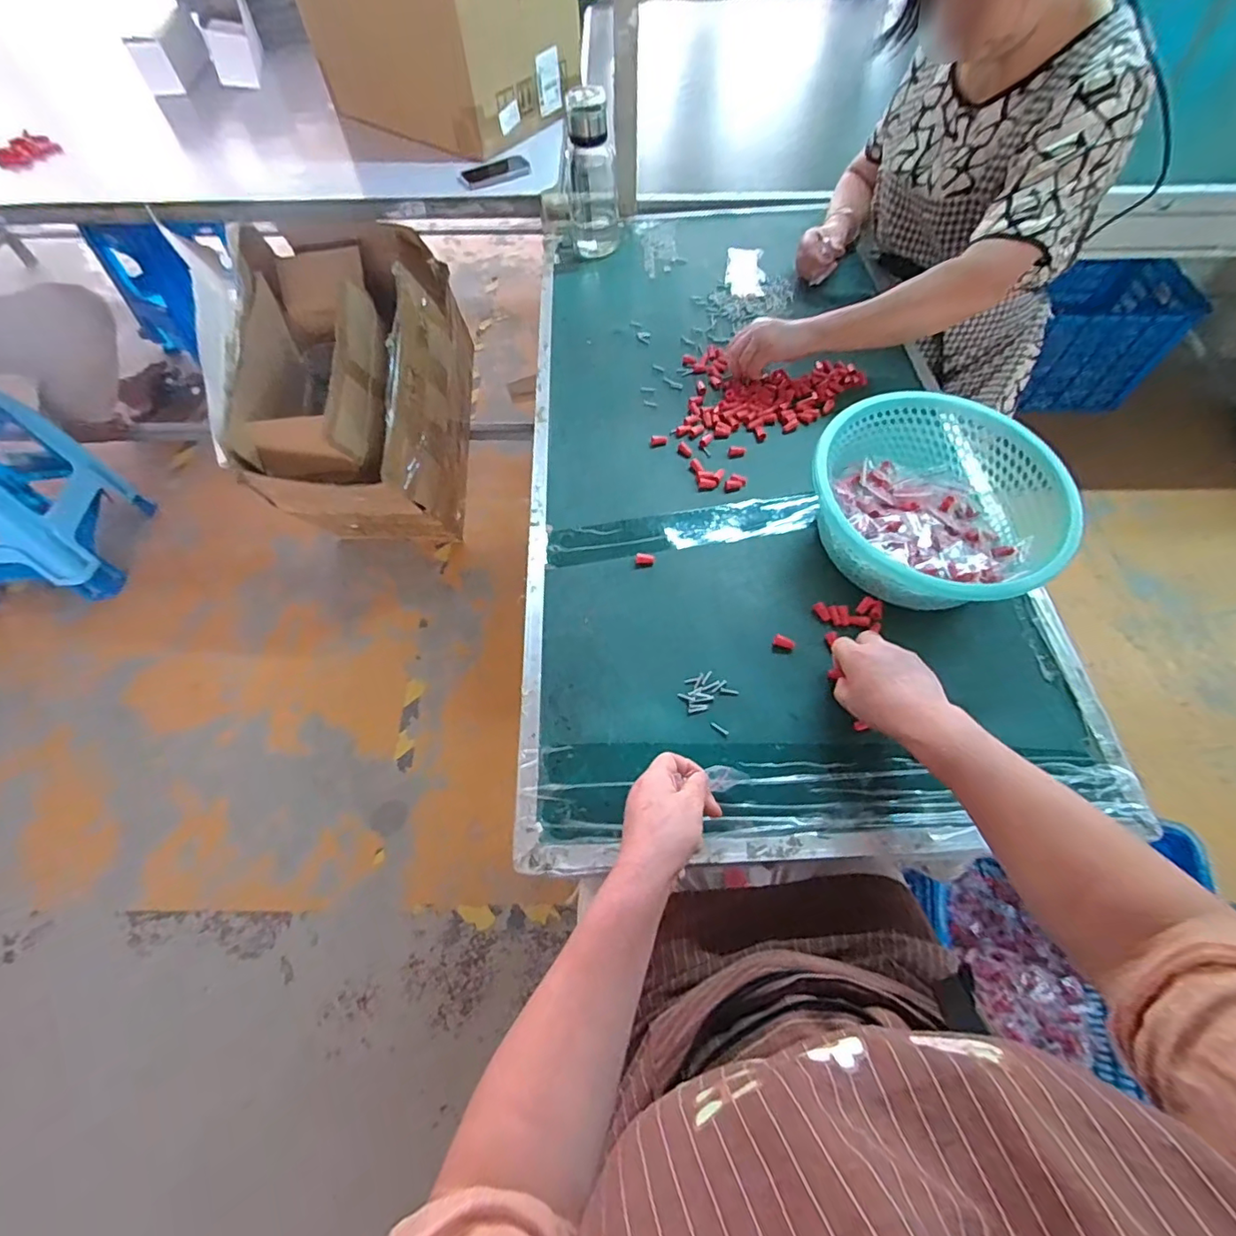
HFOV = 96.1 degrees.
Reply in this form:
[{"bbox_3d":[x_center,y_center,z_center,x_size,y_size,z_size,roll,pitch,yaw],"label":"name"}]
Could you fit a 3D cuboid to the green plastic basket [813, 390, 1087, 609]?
[{"bbox_3d":[0.357,-0.124,0.650,0.270,0.113,0.255,16,62,11],"label":"green plastic basket"}]

